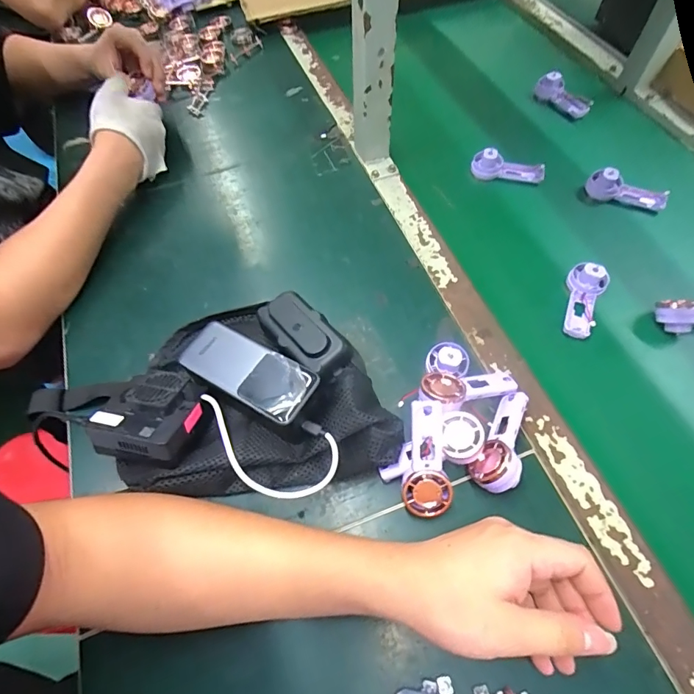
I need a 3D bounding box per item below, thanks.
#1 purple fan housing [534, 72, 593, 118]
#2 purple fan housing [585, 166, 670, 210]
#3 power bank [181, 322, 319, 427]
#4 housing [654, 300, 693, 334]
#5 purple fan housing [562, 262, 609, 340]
[{"bbox_3d":[0.332,-0.389,0.639,0.029,0.034,0.096,-32,64,-16],"label":"purple fan housing"},{"bbox_3d":[0.358,-0.204,0.534,0.093,0.037,0.024,17,32,11],"label":"purple fan housing"},{"bbox_3d":[-0.088,0.019,0.365,0.124,0.019,0.050,28,65,16],"label":"power bank"},{"bbox_3d":[0.367,-0.034,0.434,0.086,0.045,0.030,-9,61,-4],"label":"housing"},{"bbox_3d":[0.252,-0.051,0.447,0.040,0.028,0.083,26,64,15],"label":"purple fan housing"}]

